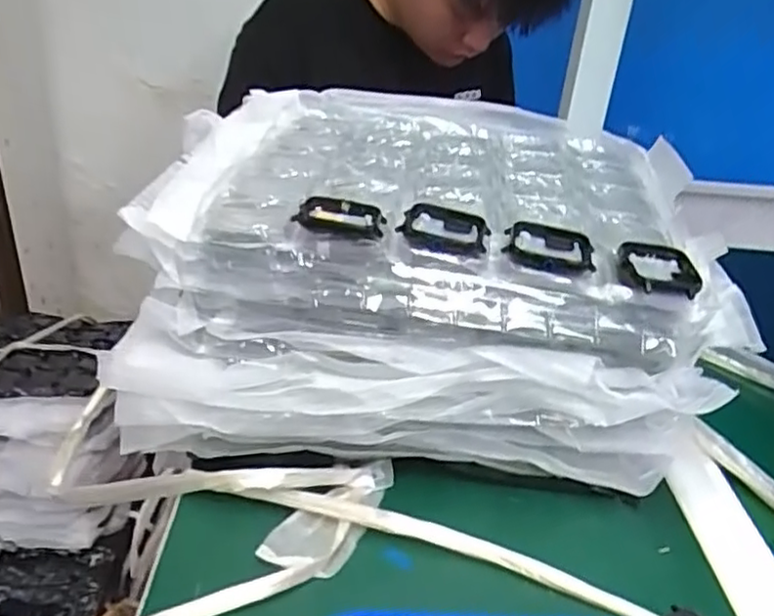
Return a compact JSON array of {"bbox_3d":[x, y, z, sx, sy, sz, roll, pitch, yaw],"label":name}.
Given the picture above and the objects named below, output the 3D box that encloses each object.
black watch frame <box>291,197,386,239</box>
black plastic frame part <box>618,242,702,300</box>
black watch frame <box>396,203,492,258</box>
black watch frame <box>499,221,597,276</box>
[{"bbox_3d":[-0.025,-0.051,0.376,0.049,0.008,0.036,8,29,6],"label":"black watch frame"},{"bbox_3d":[0.143,-0.021,0.359,0.041,0.009,0.045,13,30,14],"label":"black plastic frame part"},{"bbox_3d":[0.031,-0.042,0.371,0.047,0.014,0.038,11,29,10],"label":"black watch frame"},{"bbox_3d":[0.087,-0.033,0.367,0.047,0.011,0.045,9,29,7],"label":"black watch frame"}]

